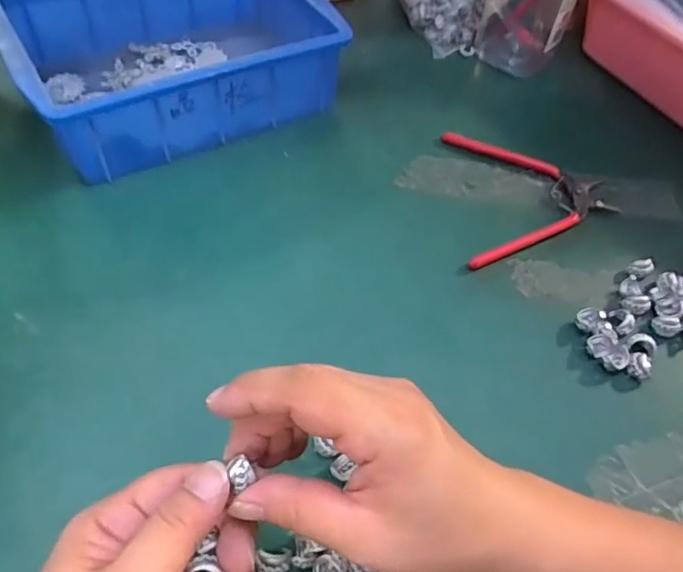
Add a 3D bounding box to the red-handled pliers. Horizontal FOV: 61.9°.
[{"bbox_3d":[0.150,-0.070,0.447,0.119,0.010,0.144,3,53,-5],"label":"red-handled pliers"}]

